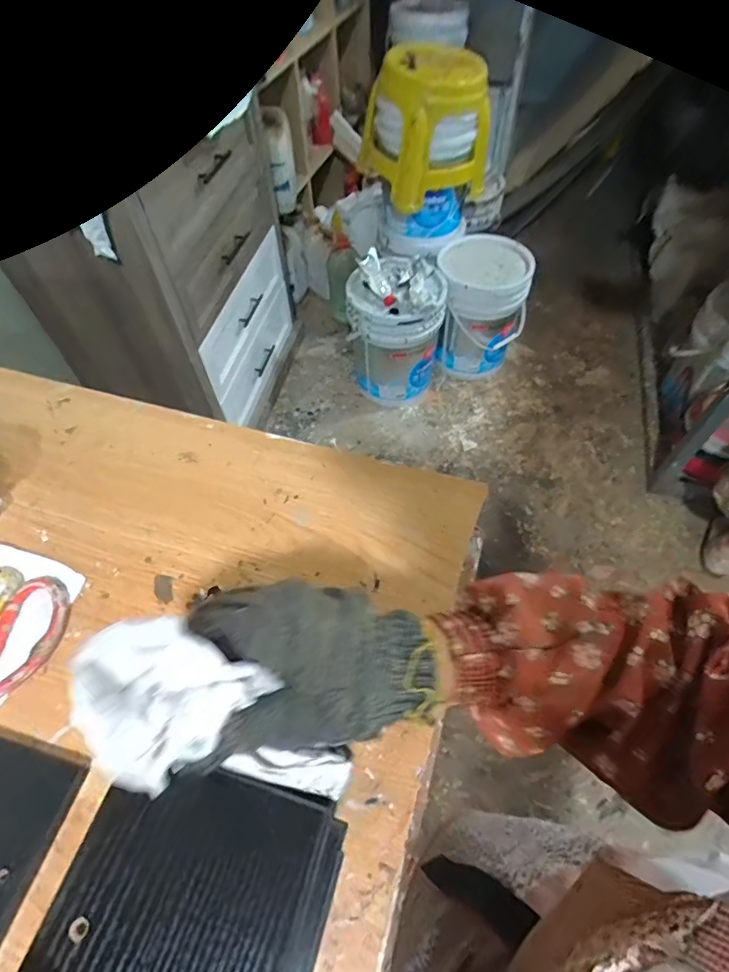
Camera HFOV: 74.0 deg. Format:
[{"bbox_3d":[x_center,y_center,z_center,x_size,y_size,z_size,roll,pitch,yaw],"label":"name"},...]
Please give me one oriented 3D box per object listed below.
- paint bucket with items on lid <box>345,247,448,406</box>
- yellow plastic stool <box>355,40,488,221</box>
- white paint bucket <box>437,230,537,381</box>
[{"bbox_3d":[0.101,-0.506,1.601,0.301,0.412,0.320,-1,56,1],"label":"paint bucket with items on lid"},{"bbox_3d":[0.194,-1.121,1.489,0.341,0.370,0.283,-15,57,-8],"label":"yellow plastic stool"},{"bbox_3d":[0.392,-0.589,1.656,0.300,0.392,0.286,-1,56,1],"label":"white paint bucket"}]

